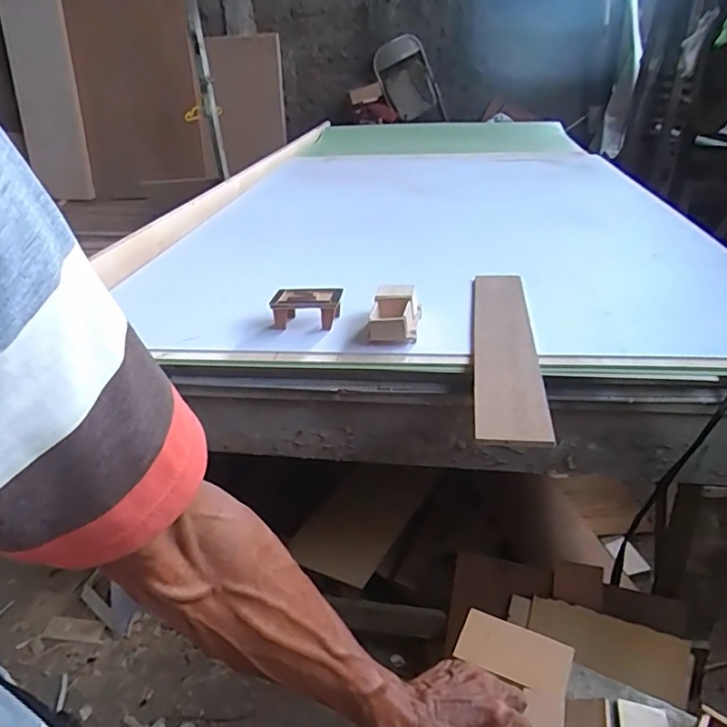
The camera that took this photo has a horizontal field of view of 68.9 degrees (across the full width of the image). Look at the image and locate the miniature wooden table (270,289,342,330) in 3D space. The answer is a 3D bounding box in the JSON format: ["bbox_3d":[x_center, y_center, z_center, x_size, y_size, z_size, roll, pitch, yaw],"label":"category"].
[{"bbox_3d":[-0.094,-0.092,0.881,0.114,0.056,0.054,0,31,7],"label":"miniature wooden table"}]

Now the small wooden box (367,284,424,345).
[{"bbox_3d":[0.050,-0.079,0.825,0.071,0.051,0.102,3,32,12],"label":"small wooden box"}]

